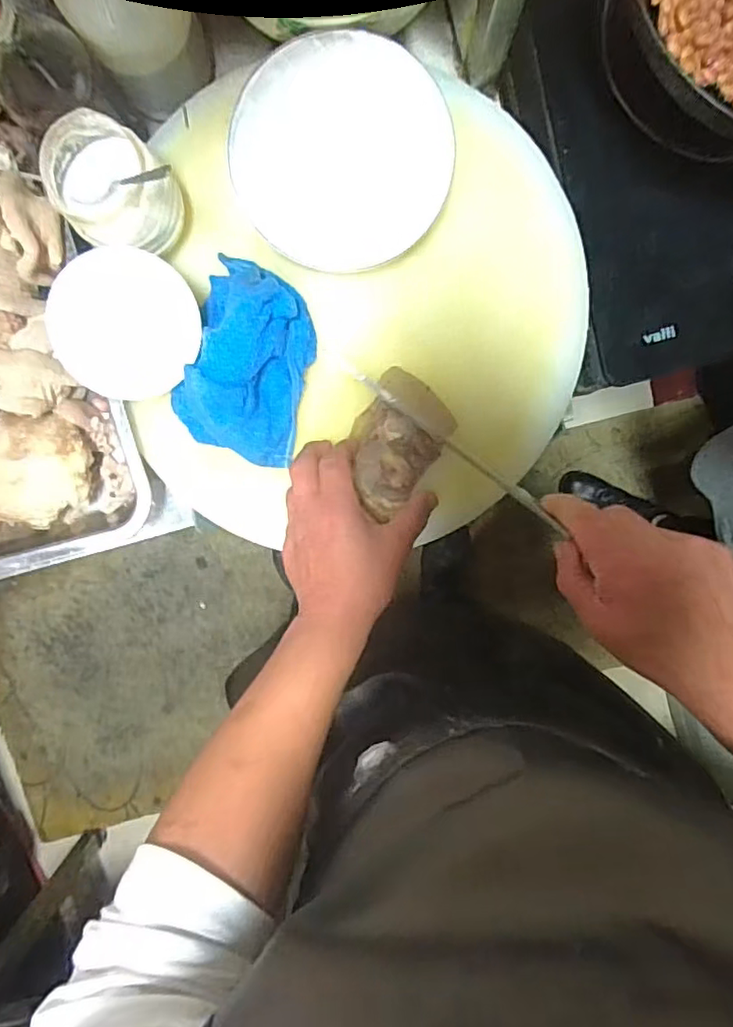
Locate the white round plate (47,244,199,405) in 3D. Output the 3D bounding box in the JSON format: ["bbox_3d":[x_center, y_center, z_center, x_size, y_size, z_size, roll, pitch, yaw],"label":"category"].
[{"bbox_3d":[-0.185,-0.144,0.459,0.106,0.005,0.108,-5,109,-15],"label":"white round plate"}]

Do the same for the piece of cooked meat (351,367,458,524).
[{"bbox_3d":[0.025,-0.061,0.498,0.072,0.036,0.107,35,96,-3],"label":"piece of cooked meat"}]

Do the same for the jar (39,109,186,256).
[{"bbox_3d":[-0.190,-0.241,0.450,0.079,0.087,0.076,0,97,1],"label":"jar"}]

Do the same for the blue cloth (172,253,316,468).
[{"bbox_3d":[-0.097,-0.124,0.487,0.091,0.061,0.154,15,97,-1],"label":"blue cloth"}]

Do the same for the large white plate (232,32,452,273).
[{"bbox_3d":[-0.018,-0.289,0.479,0.171,0.027,0.165,0,97,1],"label":"large white plate"}]

